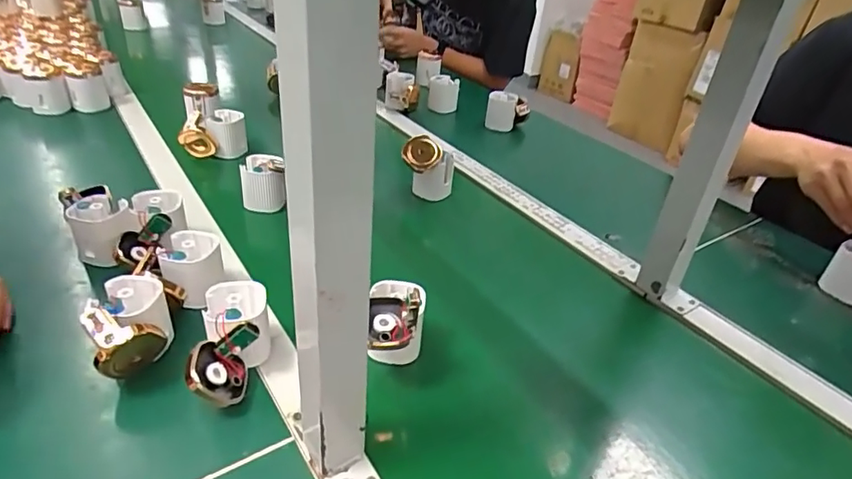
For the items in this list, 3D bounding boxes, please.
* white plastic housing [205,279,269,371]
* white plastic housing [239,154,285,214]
[{"bbox_3d":[-0.174,0.084,0.498,0.054,0.068,0.070,-4,36,-17],"label":"white plastic housing"},{"bbox_3d":[-0.226,-0.080,0.744,0.063,0.072,0.061,-2,36,-14],"label":"white plastic housing"}]

